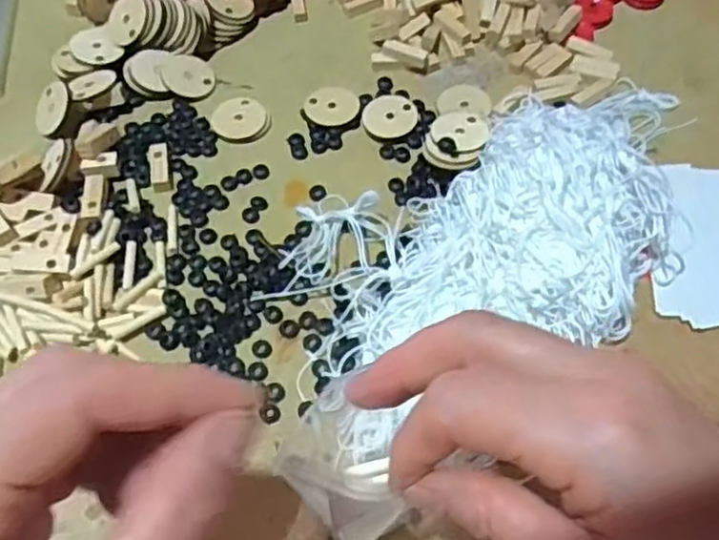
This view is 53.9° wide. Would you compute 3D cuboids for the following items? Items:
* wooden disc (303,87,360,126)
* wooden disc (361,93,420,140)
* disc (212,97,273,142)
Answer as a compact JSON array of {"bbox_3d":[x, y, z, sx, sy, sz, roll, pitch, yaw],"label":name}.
[{"bbox_3d":[-0.017,-0.106,0.457,0.034,0.007,0.030,-10,60,-6],"label":"wooden disc"},{"bbox_3d":[0.019,-0.099,0.451,0.035,0.007,0.037,0,60,0],"label":"wooden disc"},{"bbox_3d":[-0.076,-0.097,0.455,0.034,0.004,0.037,0,60,0],"label":"disc"}]

